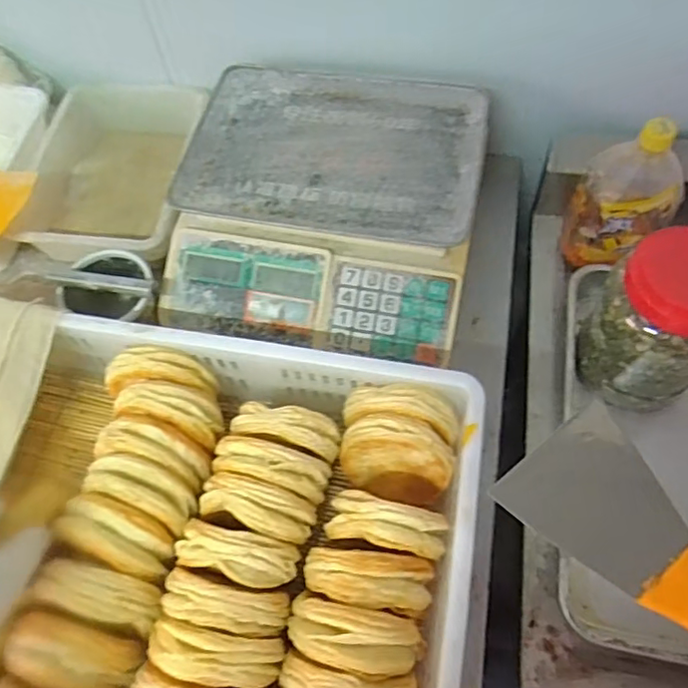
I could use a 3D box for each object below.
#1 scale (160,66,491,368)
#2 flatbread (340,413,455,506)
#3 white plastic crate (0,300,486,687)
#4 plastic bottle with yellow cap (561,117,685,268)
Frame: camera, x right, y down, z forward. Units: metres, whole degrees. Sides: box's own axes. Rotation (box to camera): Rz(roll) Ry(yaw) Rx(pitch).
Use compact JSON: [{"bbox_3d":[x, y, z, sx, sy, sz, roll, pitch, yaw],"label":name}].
[{"bbox_3d":[-0.017,-0.169,0.696,0.345,0.102,0.345,11,59,7],"label":"scale"},{"bbox_3d":[0.049,0.107,0.558,0.102,0.089,0.050,11,59,7],"label":"flatbread"},{"bbox_3d":[-0.203,0.190,0.520,0.609,0.115,0.433,6,59,5],"label":"white plastic crate"},{"bbox_3d":[0.316,-0.167,0.661,0.109,0.182,0.087,28,62,16],"label":"plastic bottle with yellow cap"}]

